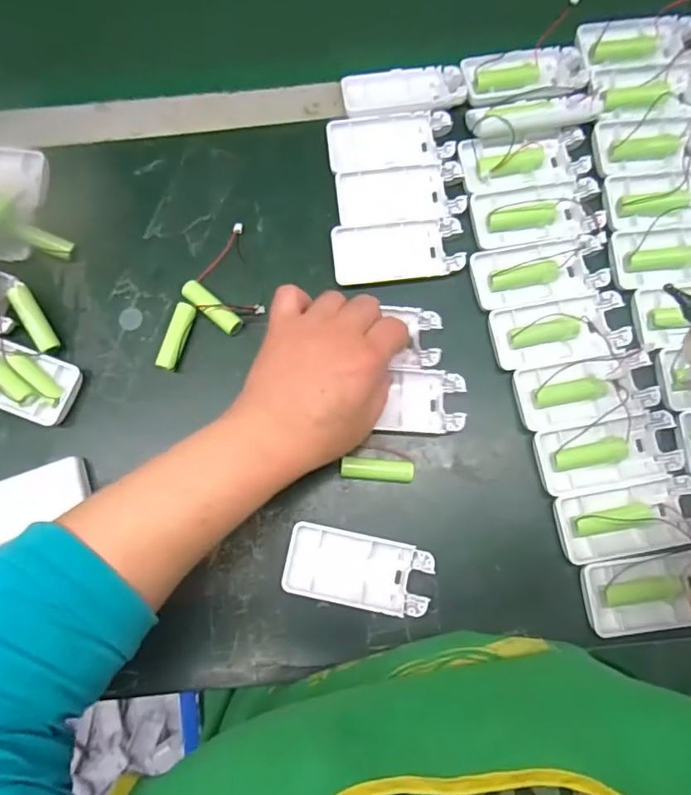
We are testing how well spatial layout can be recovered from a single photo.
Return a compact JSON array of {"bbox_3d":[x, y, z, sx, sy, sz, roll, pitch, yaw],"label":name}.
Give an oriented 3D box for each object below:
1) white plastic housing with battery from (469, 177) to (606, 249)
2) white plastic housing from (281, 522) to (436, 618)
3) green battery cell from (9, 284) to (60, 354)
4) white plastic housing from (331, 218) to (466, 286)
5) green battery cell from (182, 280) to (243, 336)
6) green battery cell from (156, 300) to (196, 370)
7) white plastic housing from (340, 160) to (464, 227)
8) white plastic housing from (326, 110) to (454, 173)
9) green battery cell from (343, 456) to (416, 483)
[{"bbox_3d":[0.143,-0.136,0.414,0.092,0.014,0.044,-12,79,-1],"label":"white plastic housing with battery"},{"bbox_3d":[0.008,0.114,0.369,0.093,0.014,0.045,12,79,3],"label":"white plastic housing"},{"bbox_3d":[-0.218,-0.055,0.390,0.013,0.012,0.049,-27,98,-4],"label":"green battery cell"},{"bbox_3d":[0.038,-0.108,0.409,0.093,0.009,0.043,-7,79,0],"label":"white plastic housing"},{"bbox_3d":[-0.097,-0.066,0.403,0.050,0.012,0.015,40,82,8],"label":"green battery cell"},{"bbox_3d":[-0.119,-0.043,0.395,0.013,0.015,0.049,15,79,4],"label":"green battery cell"},{"bbox_3d":[0.042,-0.153,0.421,0.093,0.010,0.046,-6,79,0],"label":"white plastic housing"},{"bbox_3d":[0.034,-0.197,0.427,0.094,0.007,0.044,-8,79,0],"label":"white plastic housing"},{"bbox_3d":[0.022,0.050,0.383,0.049,0.011,0.014,3,79,2],"label":"green battery cell"}]

